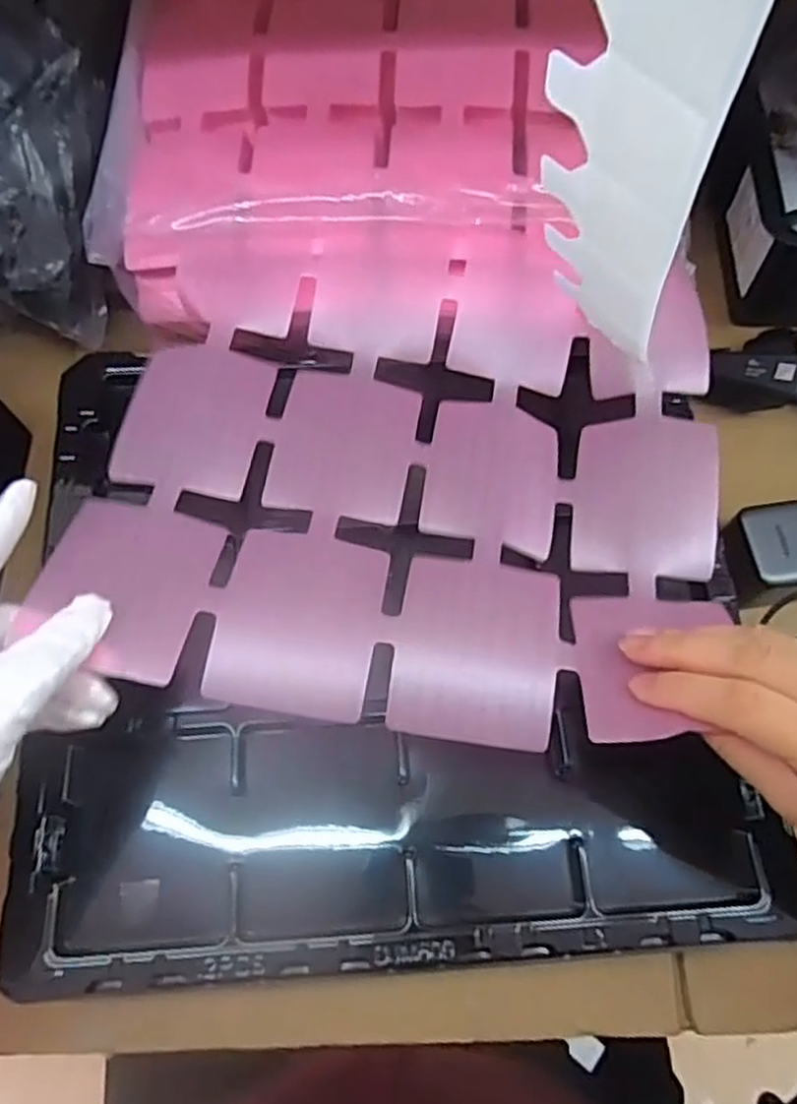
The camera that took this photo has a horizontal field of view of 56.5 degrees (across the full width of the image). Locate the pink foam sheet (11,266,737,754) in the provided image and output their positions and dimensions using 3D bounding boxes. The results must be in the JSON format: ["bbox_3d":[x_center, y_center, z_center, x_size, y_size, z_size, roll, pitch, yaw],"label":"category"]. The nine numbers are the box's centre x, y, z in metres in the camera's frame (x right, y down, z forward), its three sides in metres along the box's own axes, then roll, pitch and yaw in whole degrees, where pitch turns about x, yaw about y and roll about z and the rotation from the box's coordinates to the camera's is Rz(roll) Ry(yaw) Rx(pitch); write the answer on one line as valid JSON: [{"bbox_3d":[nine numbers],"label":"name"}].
[{"bbox_3d":[0.006,-0.041,0.378,0.308,0.035,0.255,6,62,0],"label":"pink foam sheet"}]

